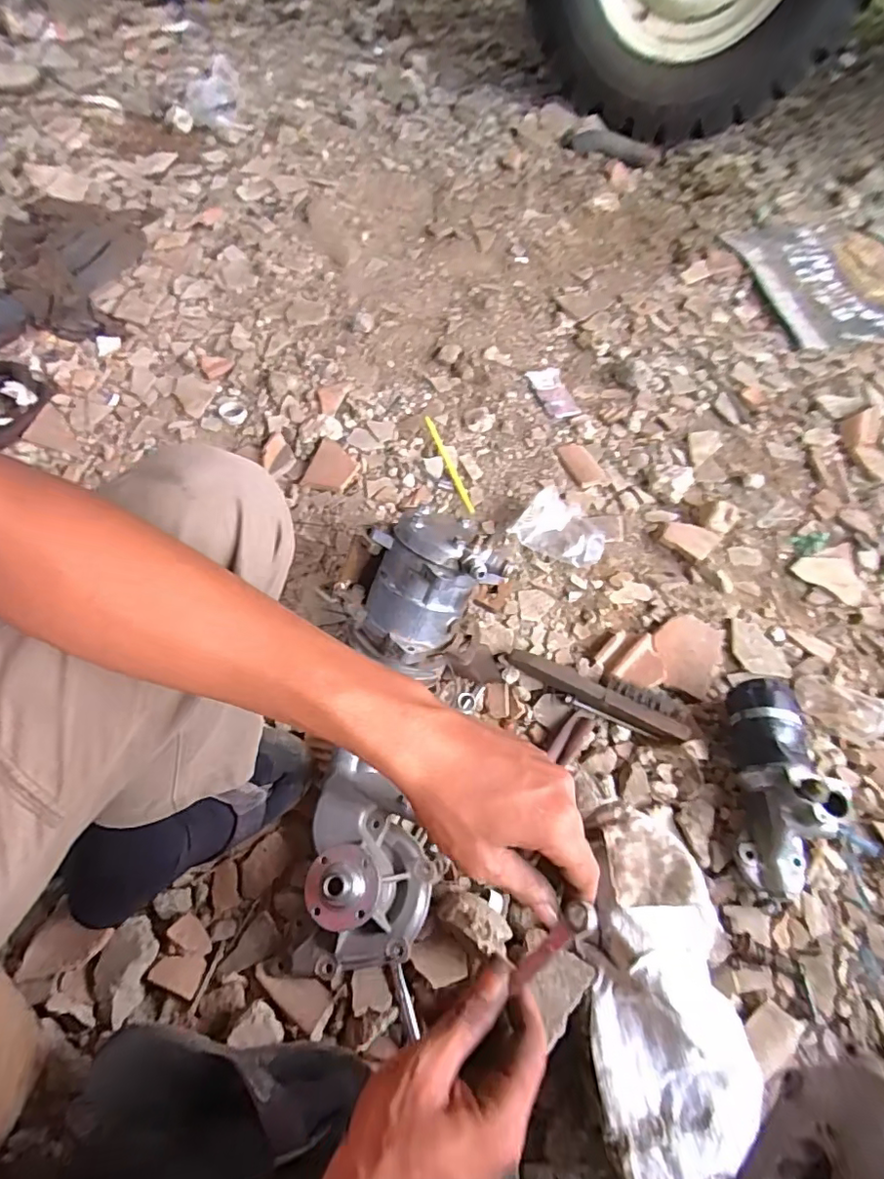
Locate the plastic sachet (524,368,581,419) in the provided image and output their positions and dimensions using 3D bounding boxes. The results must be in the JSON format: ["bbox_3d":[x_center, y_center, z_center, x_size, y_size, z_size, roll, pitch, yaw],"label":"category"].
[{"bbox_3d":[0.197,-0.352,0.981,0.062,0.008,0.124,-16,64,-11],"label":"plastic sachet"}]

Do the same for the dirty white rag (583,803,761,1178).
[{"bbox_3d":[0.215,0.387,0.545,0.157,0.078,0.316,-1,63,-4],"label":"dirty white rag"}]

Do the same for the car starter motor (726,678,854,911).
[{"bbox_3d":[0.394,0.225,0.630,0.097,0.098,0.244,6,62,1],"label":"car starter motor"}]

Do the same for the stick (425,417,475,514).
[{"bbox_3d":[0.011,-0.205,0.888,0.013,0.008,0.199,-19,65,-12],"label":"stick"}]

